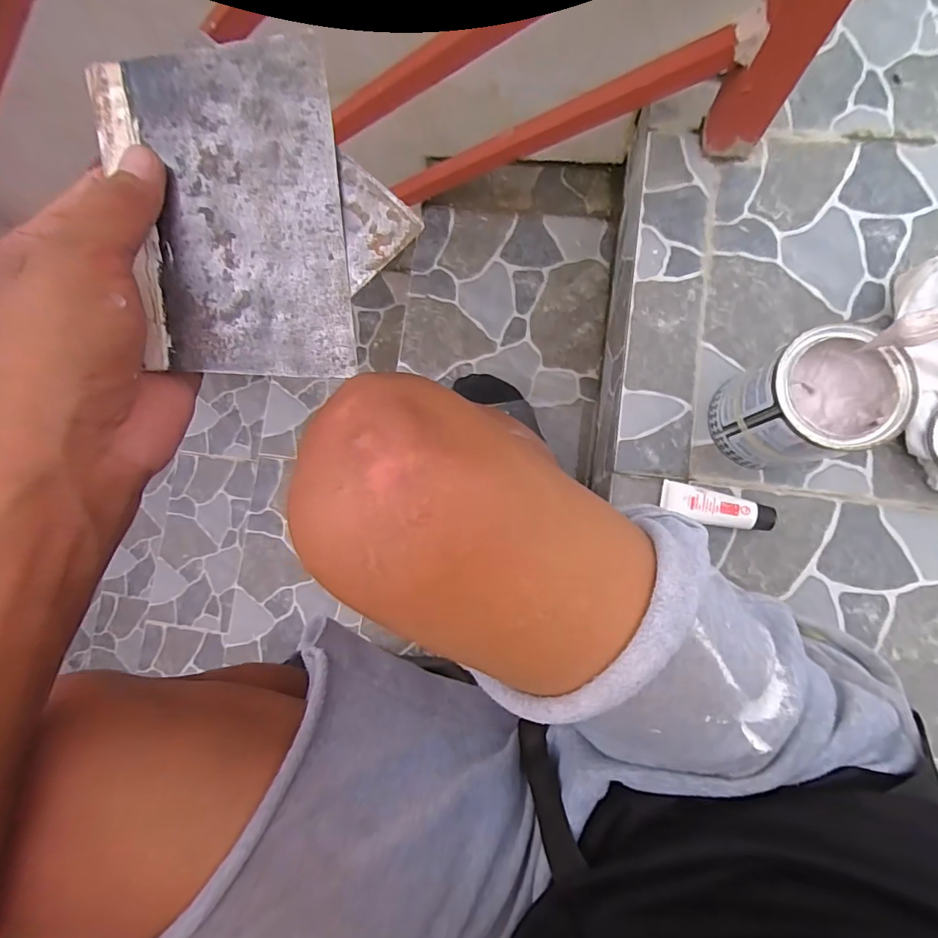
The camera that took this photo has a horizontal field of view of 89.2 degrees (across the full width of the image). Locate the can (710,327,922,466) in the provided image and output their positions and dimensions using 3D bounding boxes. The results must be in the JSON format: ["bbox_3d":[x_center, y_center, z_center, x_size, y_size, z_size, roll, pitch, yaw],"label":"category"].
[{"bbox_3d":[0.303,-0.059,0.441,0.106,0.135,0.101,-1,85,7],"label":"can"}]

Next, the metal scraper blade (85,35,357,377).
[{"bbox_3d":[-0.100,-0.108,0.208,0.091,0.004,0.137,-11,96,-4],"label":"metal scraper blade"}]

